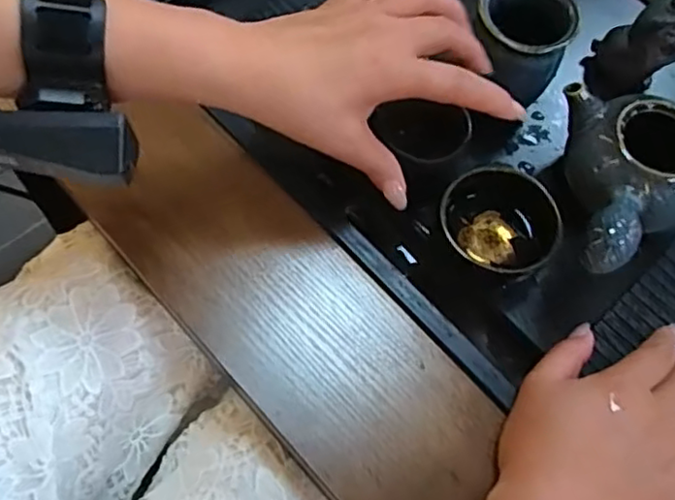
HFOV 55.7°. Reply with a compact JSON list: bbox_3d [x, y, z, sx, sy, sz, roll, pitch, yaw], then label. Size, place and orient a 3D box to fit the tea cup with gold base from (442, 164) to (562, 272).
[{"bbox_3d":[0.110,-0.019,0.425,0.075,0.029,0.070,2,65,-4],"label":"tea cup with gold base"}]

